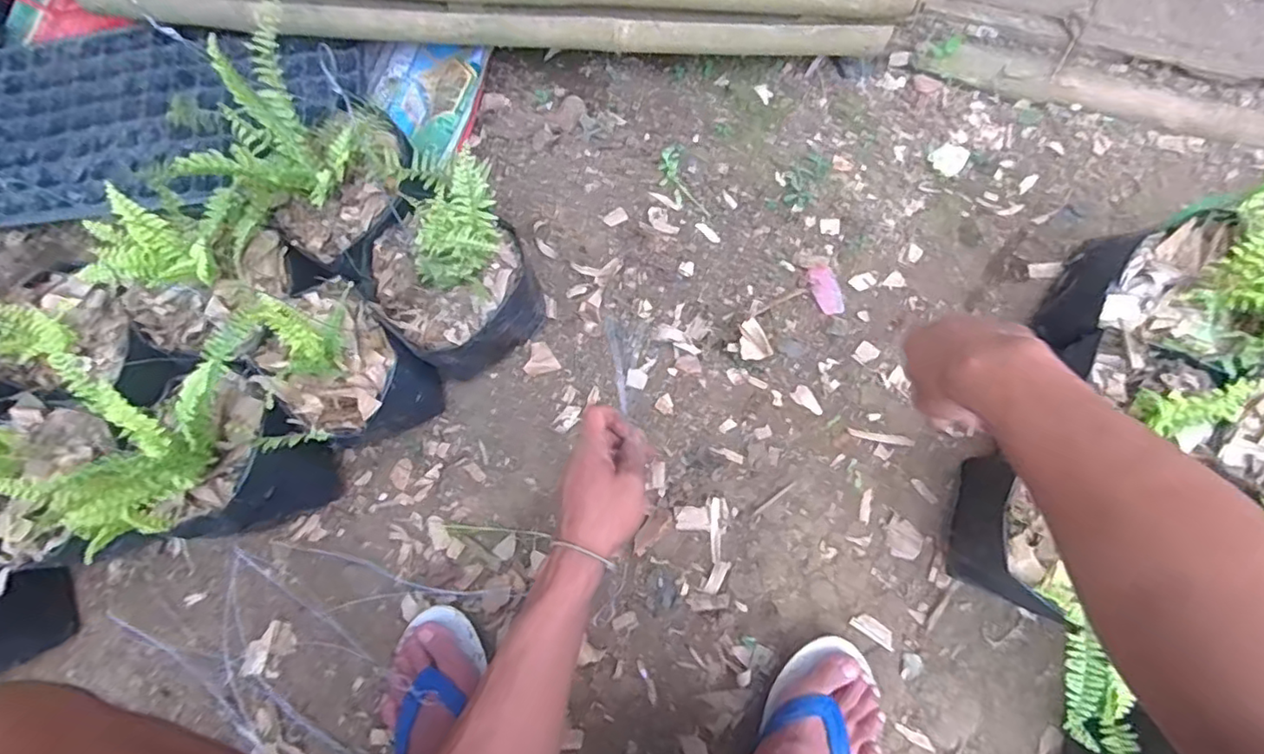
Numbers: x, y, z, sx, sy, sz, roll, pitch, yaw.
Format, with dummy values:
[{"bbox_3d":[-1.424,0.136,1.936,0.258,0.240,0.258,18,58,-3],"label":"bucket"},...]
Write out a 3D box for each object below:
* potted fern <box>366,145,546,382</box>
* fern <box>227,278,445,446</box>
[{"bbox_3d":[-0.184,-0.100,0.623,0.151,0.178,0.165,0,72,0],"label":"potted fern"},{"bbox_3d":[-0.292,-0.012,0.618,0.165,0.173,0.124,39,77,11],"label":"fern"}]

